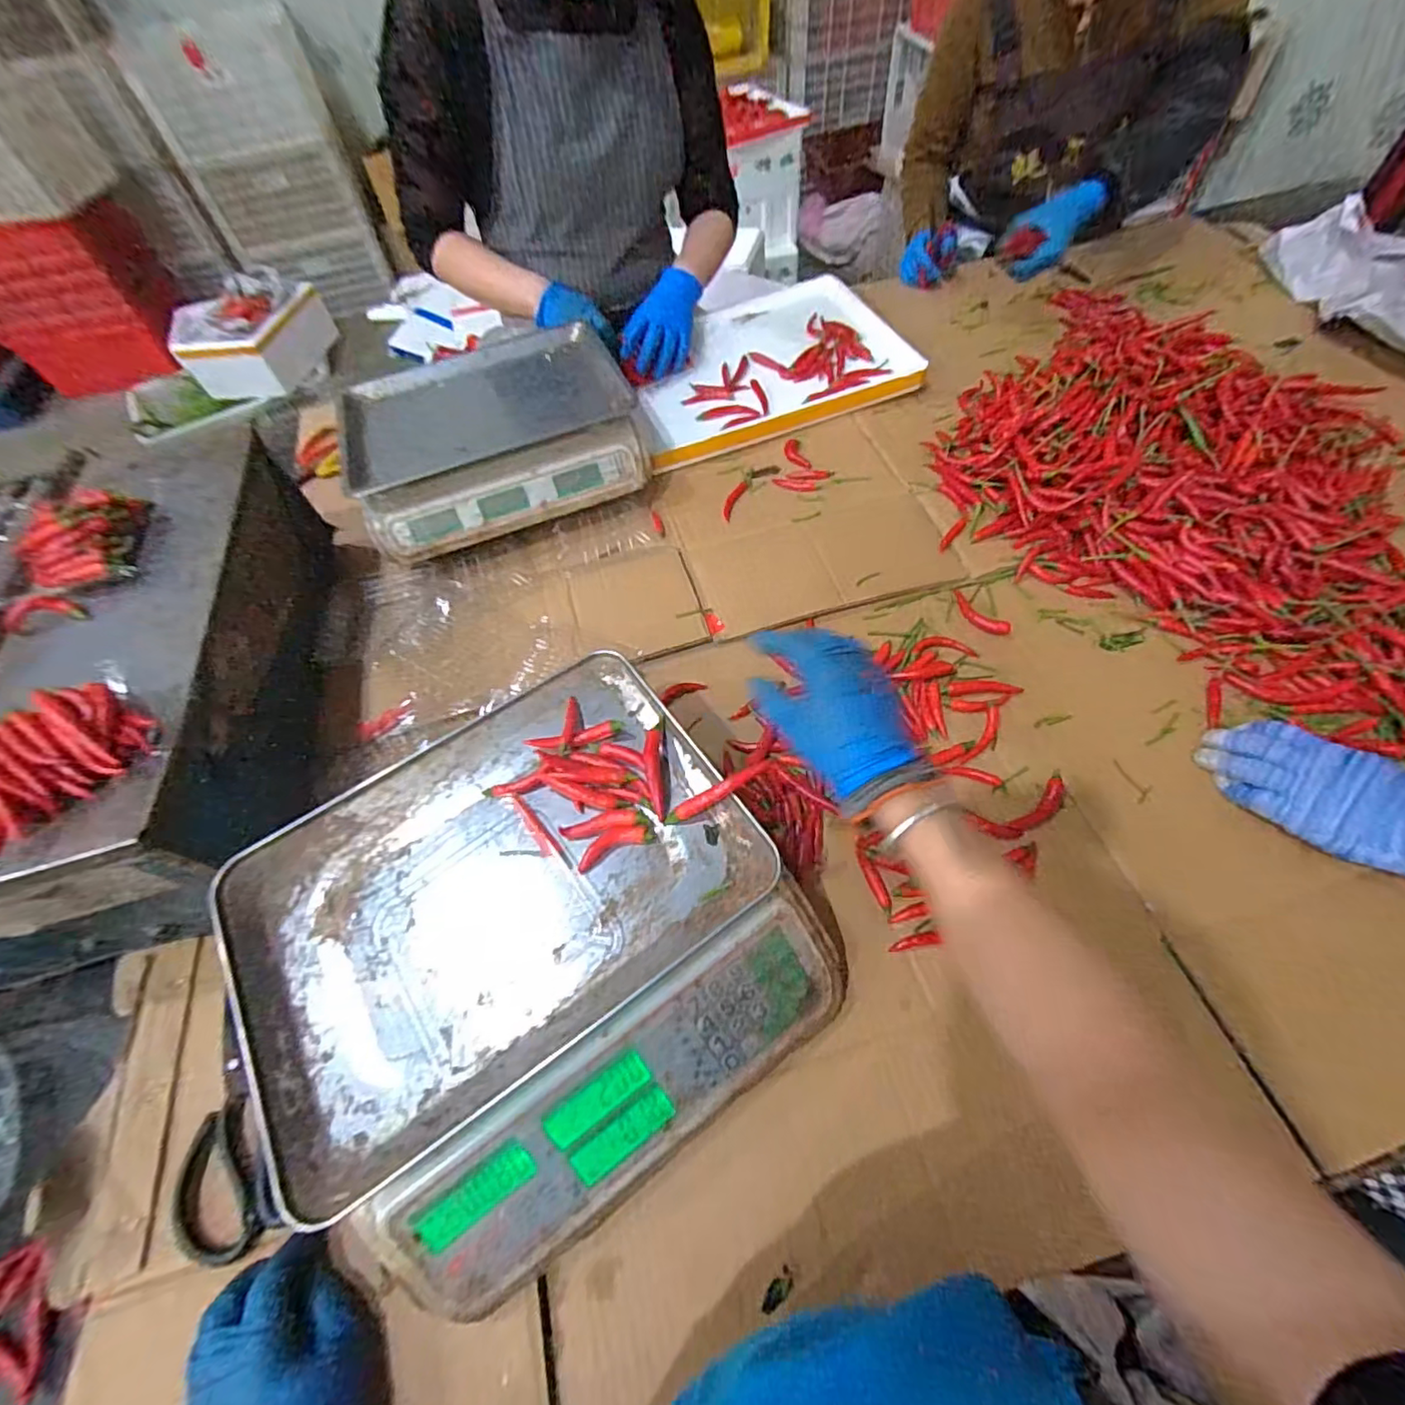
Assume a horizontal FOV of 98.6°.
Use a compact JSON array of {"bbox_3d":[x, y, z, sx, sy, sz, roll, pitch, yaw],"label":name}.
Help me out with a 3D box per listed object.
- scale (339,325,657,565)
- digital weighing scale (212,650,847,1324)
[{"bbox_3d":[-0.264,-0.338,0.783,0.342,0.094,0.342,-16,60,-5],"label":"scale"},{"bbox_3d":[-0.114,0.168,0.436,0.326,0.116,0.319,-34,63,-15],"label":"digital weighing scale"}]

